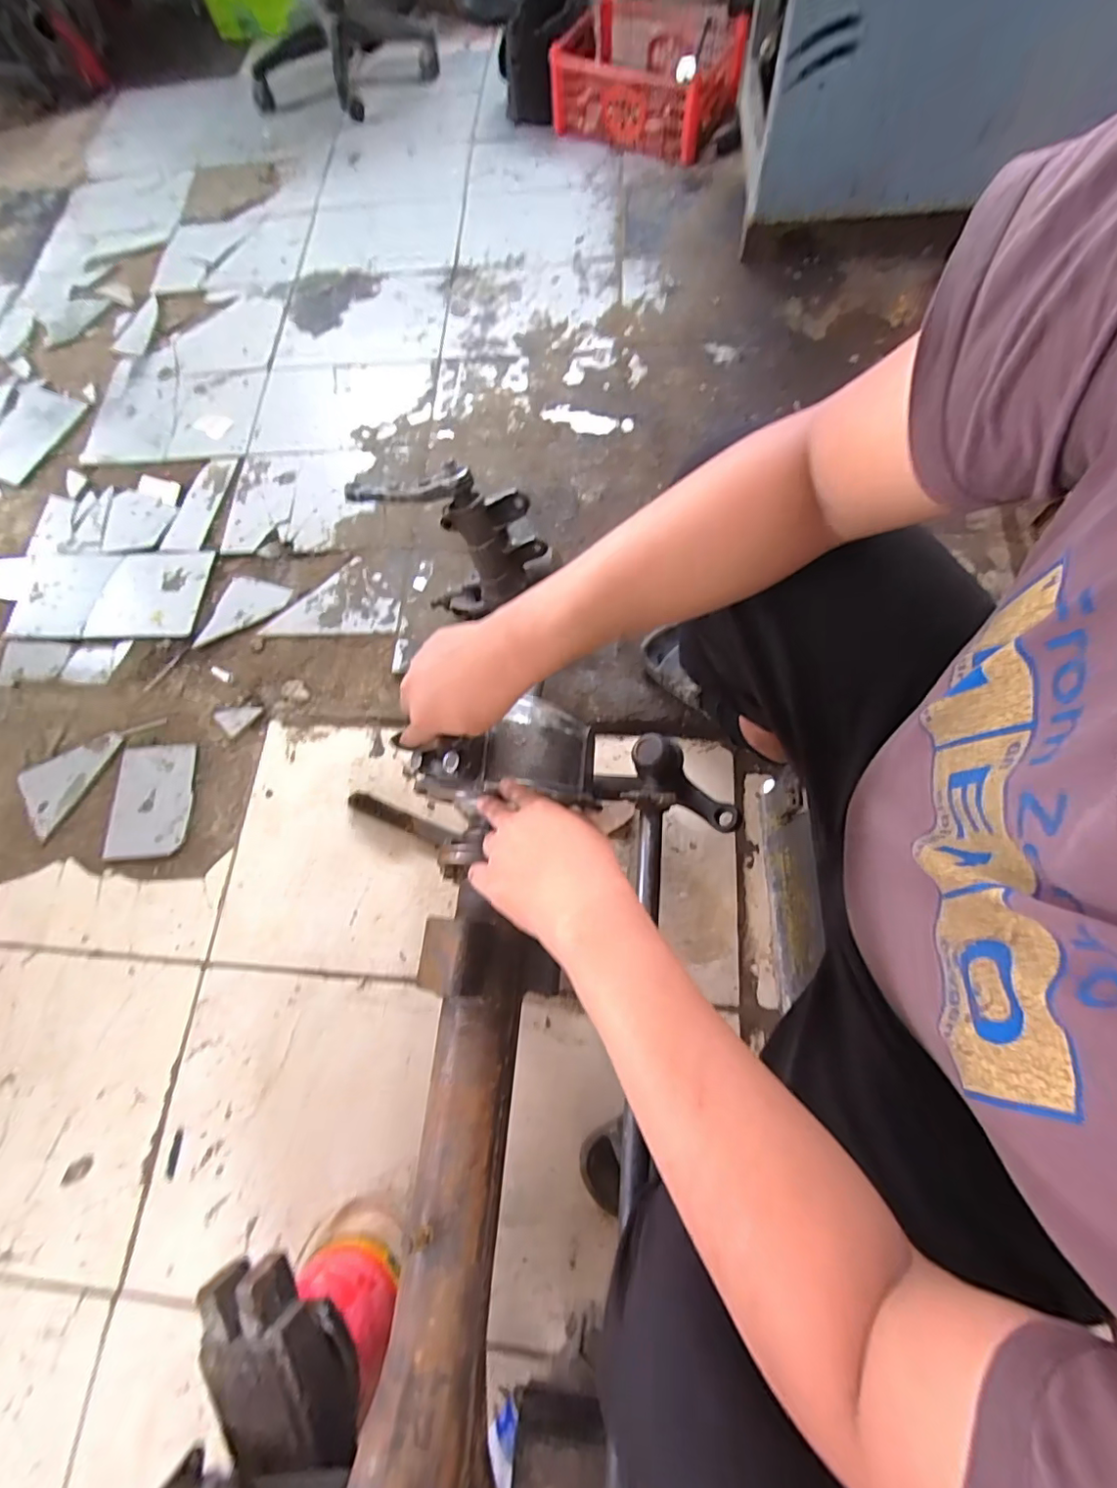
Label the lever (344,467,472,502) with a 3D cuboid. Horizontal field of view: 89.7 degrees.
[{"bbox_3d":[-0.205,-0.350,0.771,0.174,0.038,0.024,-7,70,2],"label":"lever"}]

